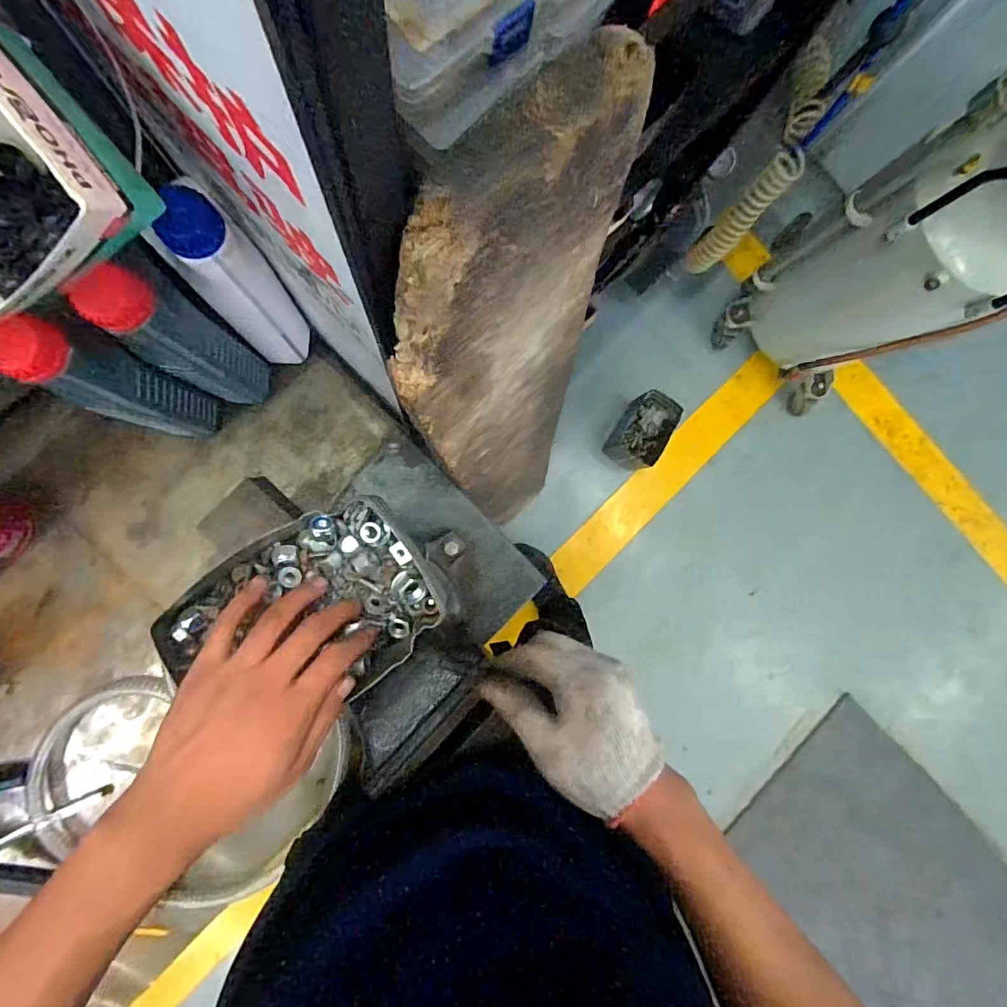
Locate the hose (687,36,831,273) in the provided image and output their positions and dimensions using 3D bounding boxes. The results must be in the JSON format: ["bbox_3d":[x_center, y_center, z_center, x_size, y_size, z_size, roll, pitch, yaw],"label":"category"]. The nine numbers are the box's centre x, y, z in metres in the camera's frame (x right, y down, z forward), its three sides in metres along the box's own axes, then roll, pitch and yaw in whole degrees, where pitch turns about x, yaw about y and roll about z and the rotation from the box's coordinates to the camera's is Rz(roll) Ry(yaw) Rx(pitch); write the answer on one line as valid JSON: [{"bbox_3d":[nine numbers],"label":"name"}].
[{"bbox_3d":[0.563,-0.700,1.104,0.099,0.468,0.089,16,50,-7],"label":"hose"}]

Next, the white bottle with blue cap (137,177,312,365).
[{"bbox_3d":[-0.242,-0.196,0.479,0.065,0.244,0.061,-36,93,-7],"label":"white bottle with blue cap"}]

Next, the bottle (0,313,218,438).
[{"bbox_3d":[-0.345,-0.105,0.458,0.060,0.230,0.061,19,86,-7],"label":"bottle"}]

